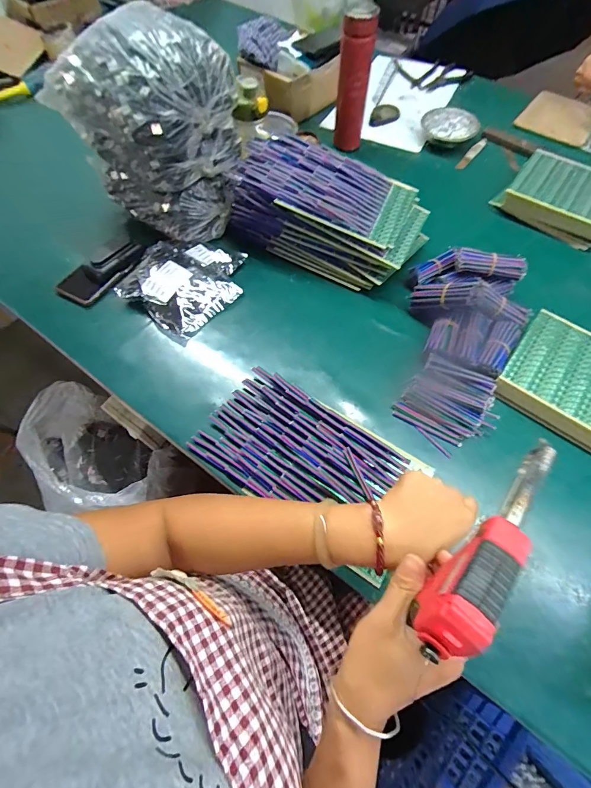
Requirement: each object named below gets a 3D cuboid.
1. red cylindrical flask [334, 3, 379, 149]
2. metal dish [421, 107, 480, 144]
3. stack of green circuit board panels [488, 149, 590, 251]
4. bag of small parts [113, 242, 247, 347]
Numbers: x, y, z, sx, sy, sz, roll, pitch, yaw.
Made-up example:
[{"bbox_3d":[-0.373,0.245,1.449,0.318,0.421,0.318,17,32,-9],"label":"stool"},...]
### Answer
[{"bbox_3d":[0.117,-0.618,0.721,0.062,0.248,0.055,6,70,1],"label":"red cylindrical flask"},{"bbox_3d":[0.358,-0.621,0.814,0.123,0.029,0.104,20,71,7],"label":"metal dish"},{"bbox_3d":[0.523,-0.389,0.698,0.208,0.062,0.165,31,72,10],"label":"stack of green circuit board panels"},{"bbox_3d":[-0.187,-0.198,0.599,0.168,0.036,0.188,37,73,12],"label":"bag of small parts"}]

